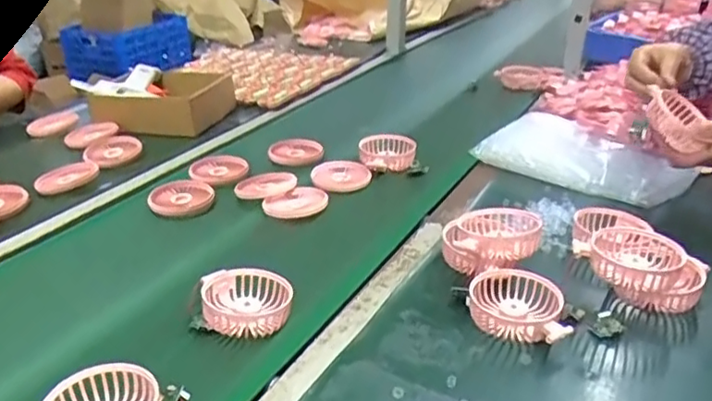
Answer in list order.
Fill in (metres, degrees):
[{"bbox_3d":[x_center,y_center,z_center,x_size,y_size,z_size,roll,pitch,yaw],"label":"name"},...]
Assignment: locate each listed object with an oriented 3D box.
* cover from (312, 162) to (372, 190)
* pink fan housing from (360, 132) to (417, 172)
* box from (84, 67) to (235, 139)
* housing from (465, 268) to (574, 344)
[{"bbox_3d":[-0.024,-0.040,0.940,0.078,0.012,0.080,25,32,37],"label":"cover"},{"bbox_3d":[0.050,-0.077,0.987,0.084,0.028,0.090,4,25,-2],"label":"pink fan housing"},{"bbox_3d":[-0.345,-0.184,1.125,0.210,0.081,0.147,10,25,11],"label":"box"},{"bbox_3d":[0.164,0.107,0.631,0.104,0.036,0.087,17,27,24],"label":"housing"}]

